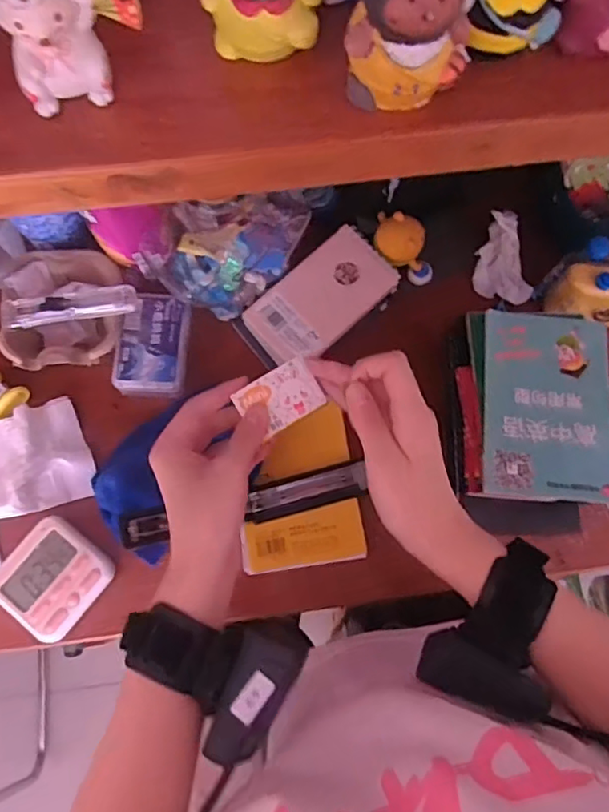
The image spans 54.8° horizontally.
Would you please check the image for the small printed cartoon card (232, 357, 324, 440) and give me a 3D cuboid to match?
[{"bbox_3d":[-0.016,-0.006,0.394,0.051,0.008,0.037,-30,78,-8],"label":"small printed cartoon card"}]

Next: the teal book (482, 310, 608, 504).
[{"bbox_3d":[0.186,-0.002,0.449,0.097,0.008,0.144,4,75,0],"label":"teal book"}]

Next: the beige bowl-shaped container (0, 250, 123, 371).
[{"bbox_3d":[-0.214,-0.084,0.535,0.097,0.050,0.108,-5,75,-2],"label":"beige bowl-shaped container"}]

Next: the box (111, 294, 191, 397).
[{"bbox_3d":[-0.135,-0.055,0.527,0.058,0.023,0.089,6,75,1],"label":"box"}]

